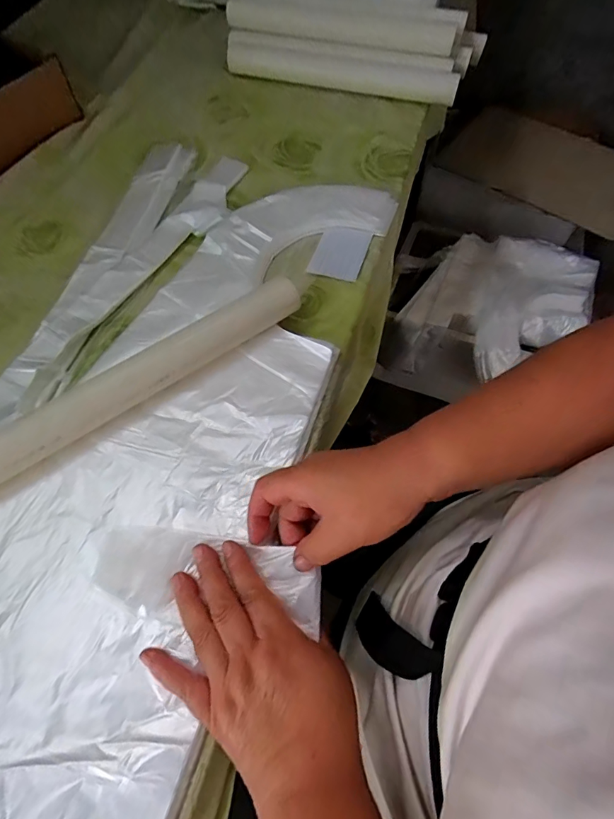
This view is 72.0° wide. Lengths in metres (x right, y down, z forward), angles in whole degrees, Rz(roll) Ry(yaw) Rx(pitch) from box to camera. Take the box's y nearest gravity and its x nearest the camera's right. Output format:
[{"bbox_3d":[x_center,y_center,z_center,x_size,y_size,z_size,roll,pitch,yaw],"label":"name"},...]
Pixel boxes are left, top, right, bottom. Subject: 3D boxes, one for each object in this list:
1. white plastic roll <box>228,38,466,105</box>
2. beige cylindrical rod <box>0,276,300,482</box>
[{"bbox_3d":[0.047,-0.510,0.639,0.350,0.041,0.038,15,64,8],"label":"white plastic roll"},{"bbox_3d":[-0.158,-0.024,0.382,0.349,0.045,0.034,-34,67,-16],"label":"beige cylindrical rod"}]

